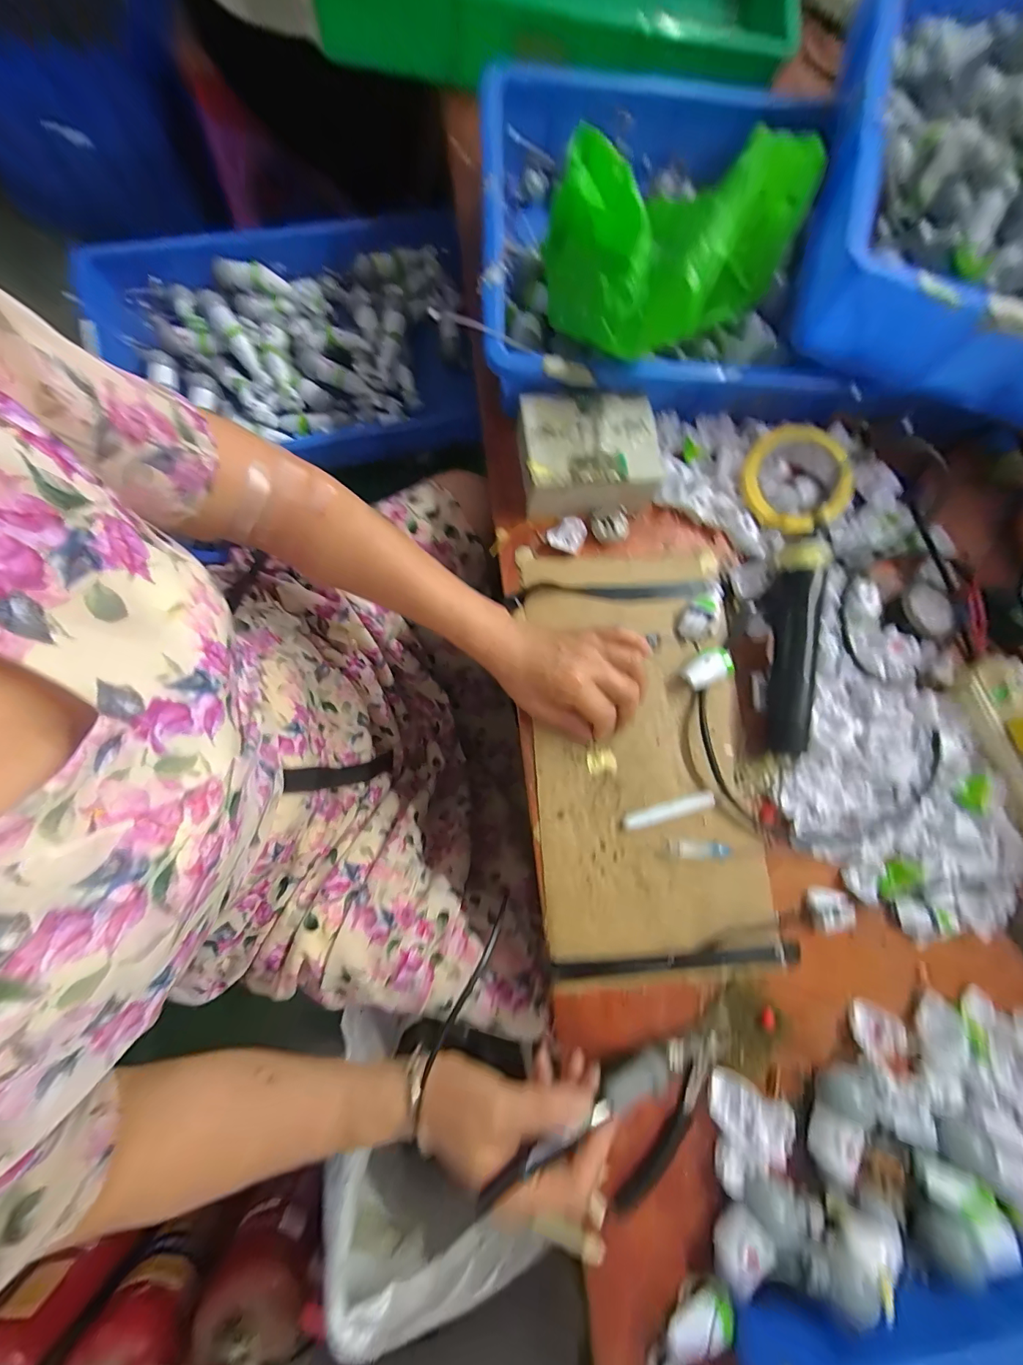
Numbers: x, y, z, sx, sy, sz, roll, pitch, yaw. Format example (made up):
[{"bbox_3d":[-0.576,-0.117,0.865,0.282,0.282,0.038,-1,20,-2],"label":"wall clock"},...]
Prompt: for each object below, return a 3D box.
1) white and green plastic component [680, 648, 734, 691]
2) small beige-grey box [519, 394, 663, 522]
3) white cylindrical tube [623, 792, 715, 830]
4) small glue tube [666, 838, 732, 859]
[{"bbox_3d":[0.176,-0.012,0.397,0.045,0.018,0.029,-28,81,-7],"label":"white and green plastic component"},{"bbox_3d":[0.071,-0.212,0.418,0.125,0.051,0.091,-4,78,-6],"label":"small beige-grey box"},{"bbox_3d":[0.135,0.110,0.380,0.082,0.008,0.013,-13,79,-4],"label":"white cylindrical tube"},{"bbox_3d":[0.158,0.140,0.371,0.049,0.010,0.014,3,79,-1],"label":"small glue tube"}]

